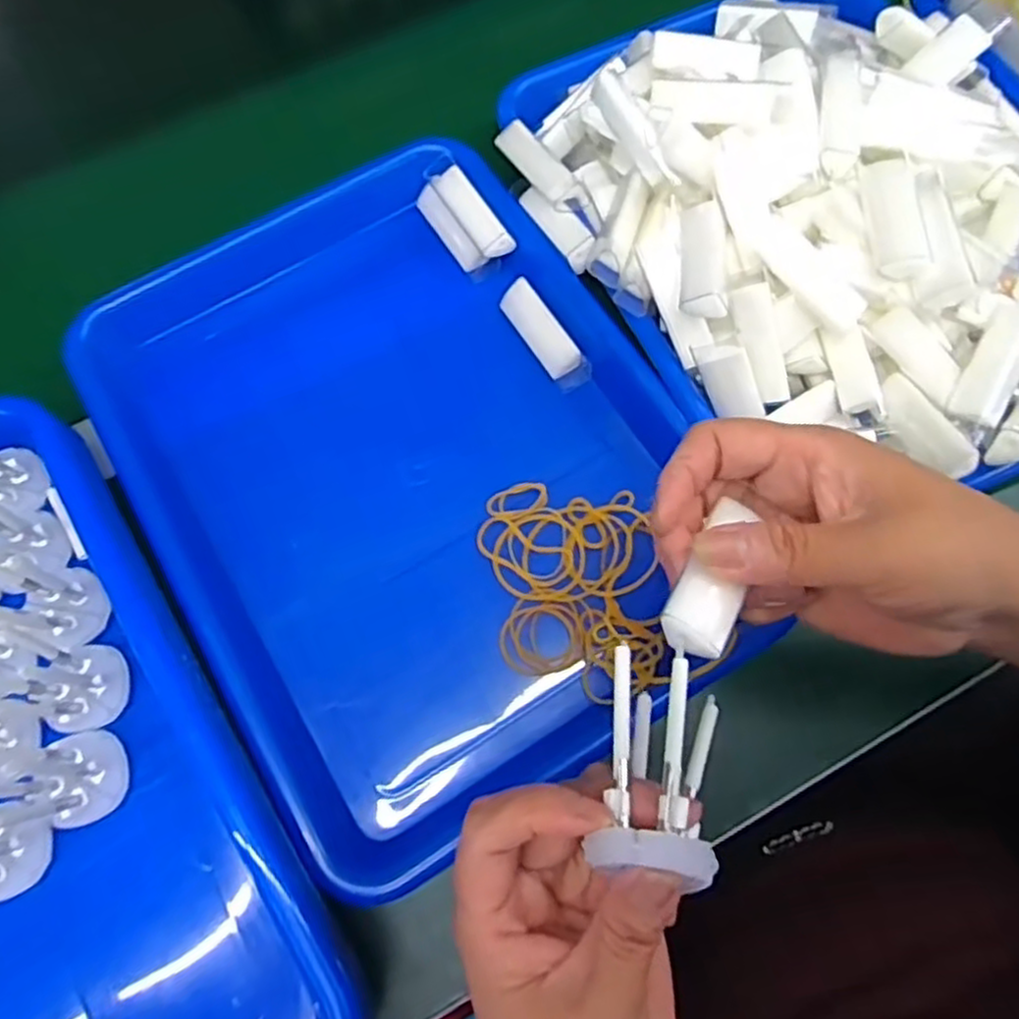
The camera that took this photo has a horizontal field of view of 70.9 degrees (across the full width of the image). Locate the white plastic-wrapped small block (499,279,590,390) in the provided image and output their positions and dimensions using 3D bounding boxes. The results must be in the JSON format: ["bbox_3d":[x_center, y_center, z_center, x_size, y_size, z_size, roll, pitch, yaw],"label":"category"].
[{"bbox_3d":[0.020,-0.094,0.385,0.022,0.012,0.065,-46,71,32],"label":"white plastic-wrapped small block"}]

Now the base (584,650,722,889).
[{"bbox_3d":[0.046,0.077,0.223,0.038,0.041,0.062,14,72,7],"label":"base"}]

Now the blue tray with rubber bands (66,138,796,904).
[{"bbox_3d":[-0.052,-0.025,0.369,0.244,0.047,0.341,-31,72,-8],"label":"blue tray with rubber bands"}]

